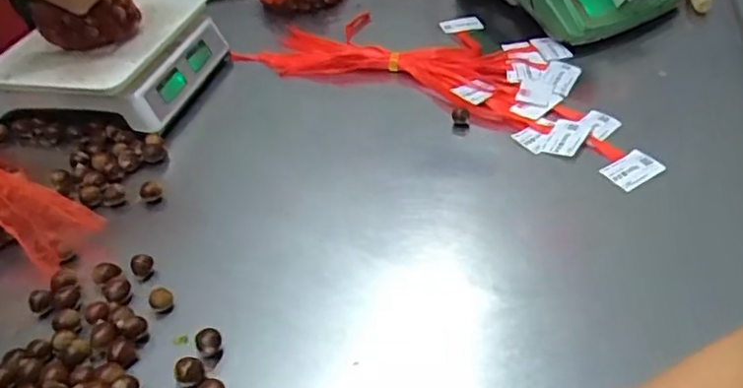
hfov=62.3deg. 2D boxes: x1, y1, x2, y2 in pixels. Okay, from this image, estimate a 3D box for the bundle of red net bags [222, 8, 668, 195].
[{"bbox_3d":[0.116,-0.175,0.864,0.591,0.044,0.249,20,47,27],"label":"bundle of red net bags"}]

